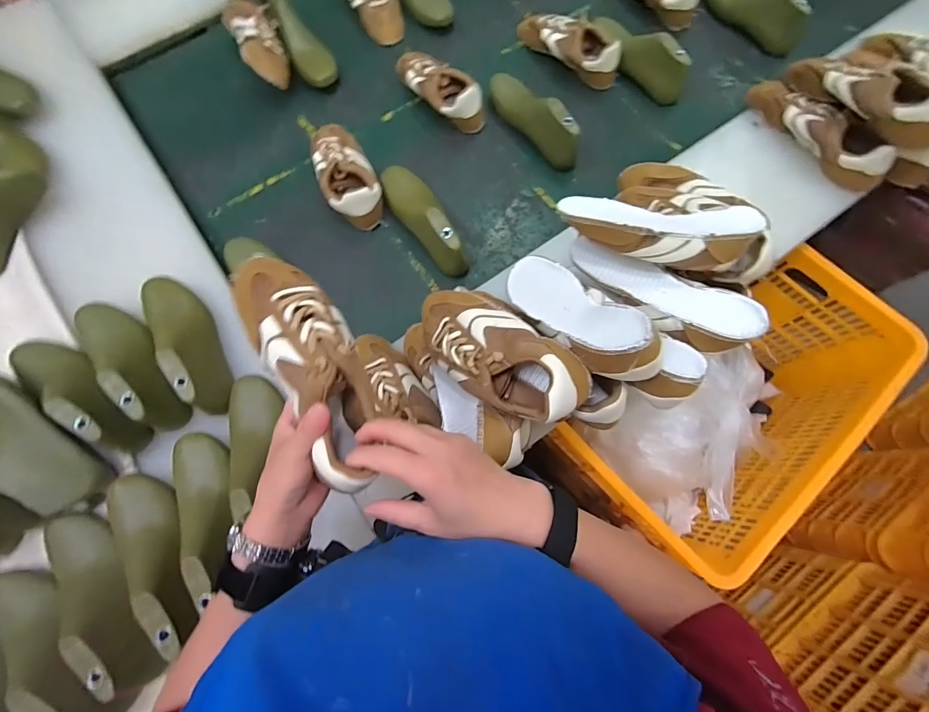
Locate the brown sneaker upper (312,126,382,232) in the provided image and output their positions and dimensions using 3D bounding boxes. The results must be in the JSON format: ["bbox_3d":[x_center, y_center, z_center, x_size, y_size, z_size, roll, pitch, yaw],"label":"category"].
[{"bbox_3d":[-0.215,-0.329,0.709,0.093,0.067,0.218,-26,77,-6],"label":"brown sneaker upper"}]

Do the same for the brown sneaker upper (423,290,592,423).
[{"bbox_3d":[0.029,-0.008,0.451,0.226,0.072,0.102,35,78,28],"label":"brown sneaker upper"}]

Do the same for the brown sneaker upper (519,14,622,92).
[{"bbox_3d":[0.208,-0.626,0.793,0.233,0.070,0.075,43,80,11],"label":"brown sneaker upper"}]

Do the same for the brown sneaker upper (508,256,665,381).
[{"bbox_3d":[0.122,-0.044,0.467,0.079,0.082,0.238,-30,41,-7],"label":"brown sneaker upper"}]

